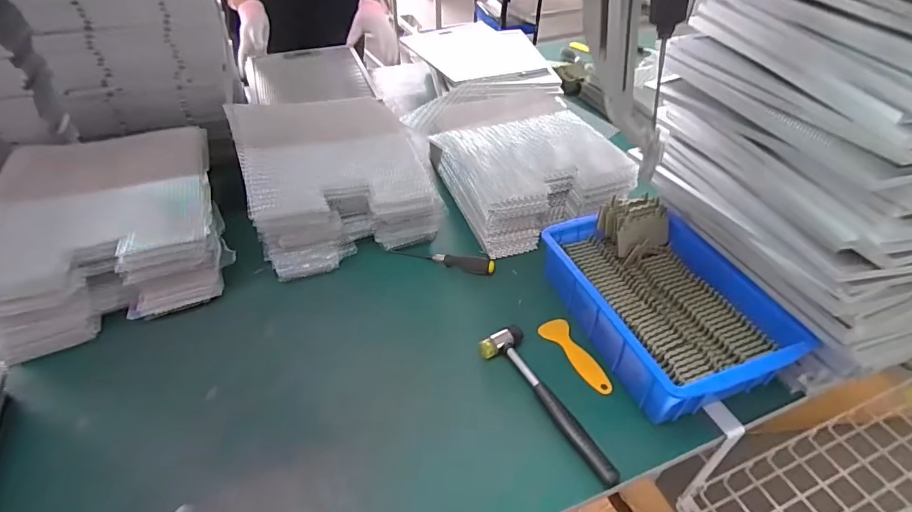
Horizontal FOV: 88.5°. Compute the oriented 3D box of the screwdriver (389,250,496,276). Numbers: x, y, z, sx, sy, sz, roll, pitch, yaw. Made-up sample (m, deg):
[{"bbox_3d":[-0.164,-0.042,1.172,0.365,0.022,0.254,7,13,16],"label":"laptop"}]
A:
[{"bbox_3d":[-0.021,0.003,0.747,0.167,0.027,0.022,12,44,13],"label":"screwdriver"}]

